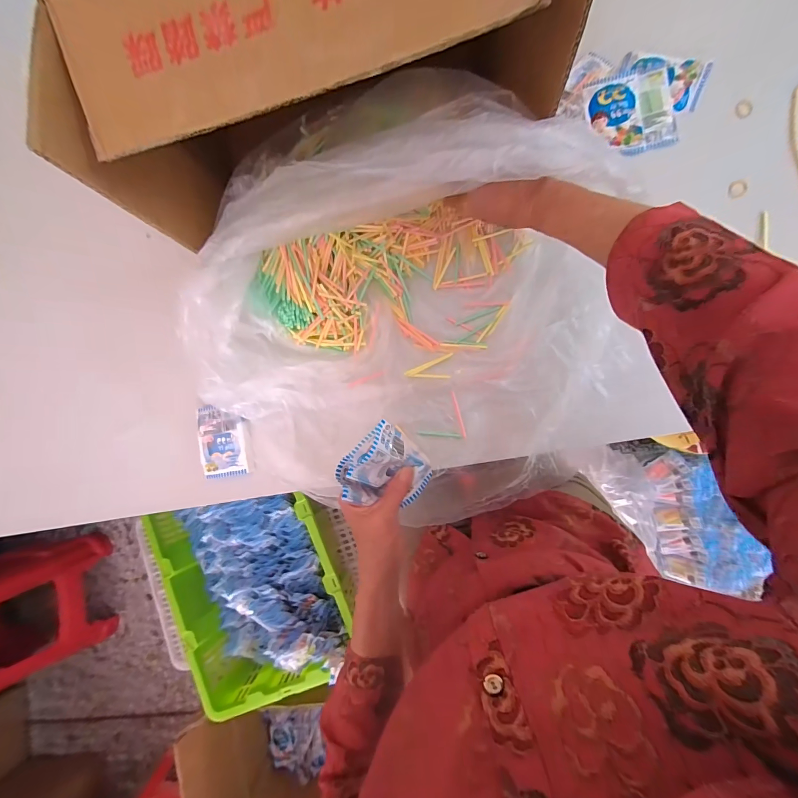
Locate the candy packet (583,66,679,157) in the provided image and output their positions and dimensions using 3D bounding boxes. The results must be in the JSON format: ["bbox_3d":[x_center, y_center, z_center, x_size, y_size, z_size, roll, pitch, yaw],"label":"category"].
[{"bbox_3d":[0.299,-0.373,0.436,0.101,0.010,0.101,-7,86,7],"label":"candy packet"}]

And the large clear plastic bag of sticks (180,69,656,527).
[{"bbox_3d":[-0.010,-0.075,0.393,0.471,0.170,0.402,6,88,8],"label":"large clear plastic bag of sticks"}]

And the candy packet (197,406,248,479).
[{"bbox_3d":[-0.250,0.059,0.476,0.066,0.007,0.100,-8,86,7],"label":"candy packet"}]

